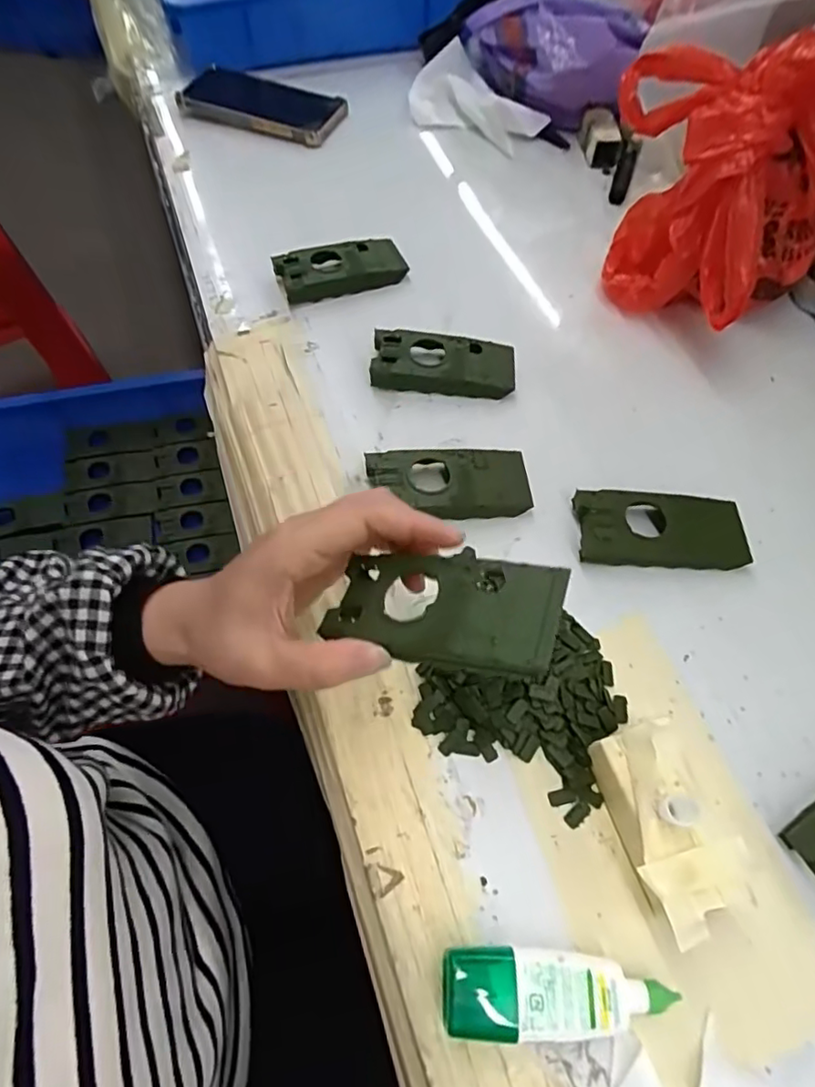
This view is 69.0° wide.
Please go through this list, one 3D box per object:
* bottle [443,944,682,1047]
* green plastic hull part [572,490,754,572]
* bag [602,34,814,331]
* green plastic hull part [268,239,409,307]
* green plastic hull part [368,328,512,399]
[{"bbox_3d":[0.064,0.190,0.254,0.096,0.025,0.032,-2,60,-1],"label":"bottle"},{"bbox_3d":[0.159,-0.009,0.372,0.103,0.020,0.047,0,60,0],"label":"green plastic hull part"},{"bbox_3d":[0.215,-0.254,0.428,0.104,0.168,0.160,-34,66,-18],"label":"bag"},{"bbox_3d":[-0.055,-0.228,0.488,0.103,0.022,0.045,-22,63,-12],"label":"green plastic hull part"},{"bbox_3d":[0.027,-0.132,0.435,0.102,0.020,0.045,4,60,2],"label":"green plastic hull part"}]

